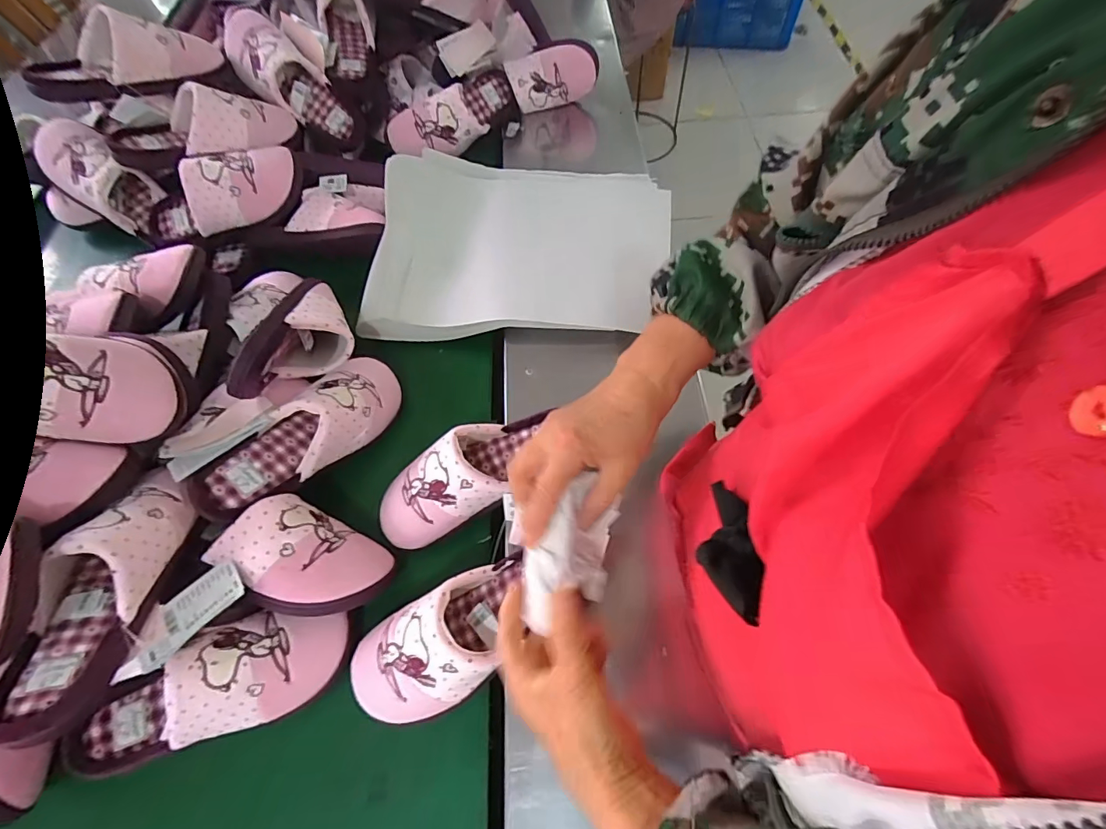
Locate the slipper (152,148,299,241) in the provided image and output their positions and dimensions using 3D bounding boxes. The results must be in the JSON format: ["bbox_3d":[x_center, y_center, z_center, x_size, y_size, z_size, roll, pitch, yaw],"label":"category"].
[{"bbox_3d":[-0.479,-0.310,0.654,0.237,0.091,0.082,-15,61,10],"label":"slipper"}]

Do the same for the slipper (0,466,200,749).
[{"bbox_3d":[-0.386,0.144,0.394,0.079,0.072,0.211,4,62,4],"label":"slipper"}]

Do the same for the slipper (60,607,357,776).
[{"bbox_3d":[-0.304,0.235,0.412,0.229,0.067,0.088,-16,62,-7],"label":"slipper"}]

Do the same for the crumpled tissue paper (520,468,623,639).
[{"bbox_3d":[0.012,0.096,0.327,0.056,0.045,0.100,13,62,8],"label":"crumpled tissue paper"}]

